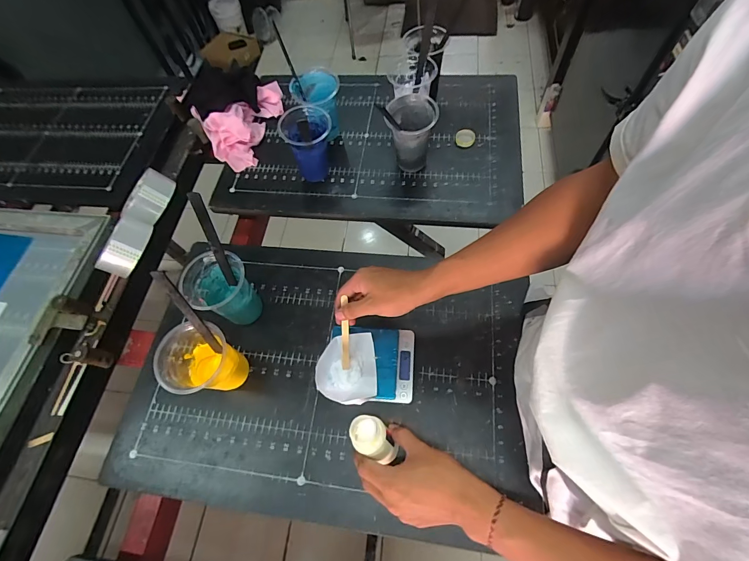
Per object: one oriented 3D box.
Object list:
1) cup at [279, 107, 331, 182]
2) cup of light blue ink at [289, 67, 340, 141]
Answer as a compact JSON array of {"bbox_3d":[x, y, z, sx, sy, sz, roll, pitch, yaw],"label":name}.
[{"bbox_3d":[-0.117,-0.240,0.649,0.084,0.115,0.093,-12,63,0],"label":"cup"},{"bbox_3d":[-0.107,-0.327,0.684,0.084,0.115,0.083,-2,64,5],"label":"cup of light blue ink"}]

